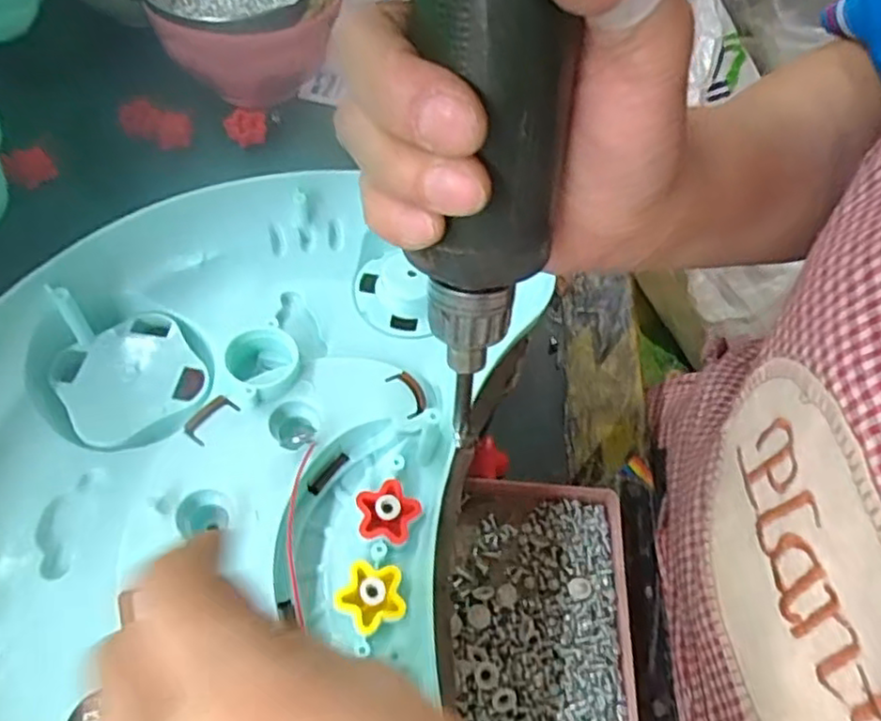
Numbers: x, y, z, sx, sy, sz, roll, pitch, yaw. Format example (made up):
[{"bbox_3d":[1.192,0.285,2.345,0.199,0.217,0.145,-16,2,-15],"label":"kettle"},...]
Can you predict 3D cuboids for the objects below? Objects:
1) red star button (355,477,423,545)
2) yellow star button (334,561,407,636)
[{"bbox_3d":[-0.021,0.061,0.279,0.025,0.006,0.025,-5,56,-9],"label":"red star button"},{"bbox_3d":[-0.027,0.091,0.261,0.026,0.009,0.025,3,55,-3],"label":"yellow star button"}]

